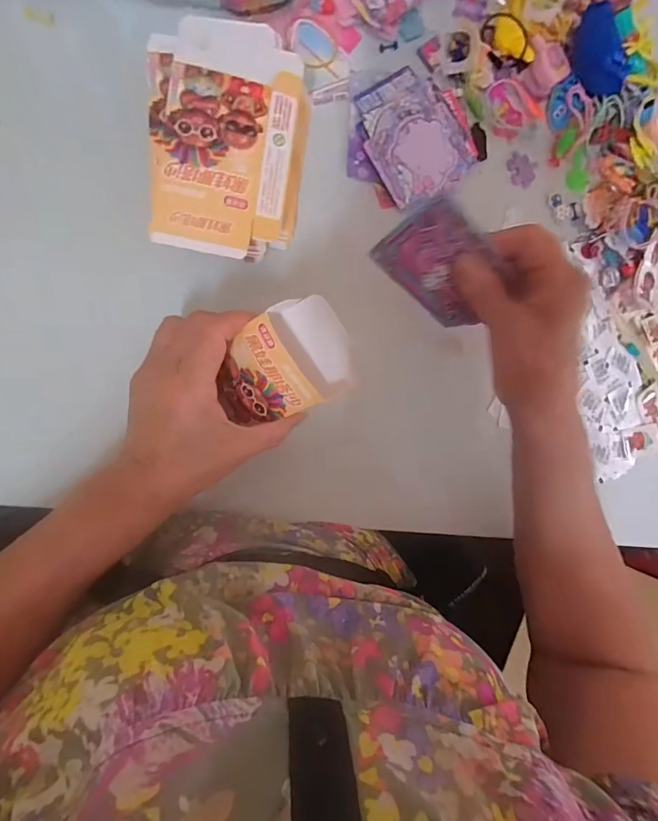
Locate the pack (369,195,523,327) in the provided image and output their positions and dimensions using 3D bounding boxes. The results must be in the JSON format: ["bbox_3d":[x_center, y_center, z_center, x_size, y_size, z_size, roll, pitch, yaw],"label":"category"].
[{"bbox_3d":[0.078,-0.093,0.279,0.089,0.008,0.059,37,130,-25],"label":"pack"}]

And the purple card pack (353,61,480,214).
[{"bbox_3d":[0.075,-0.235,0.358,0.095,0.008,0.103,-33,96,-11],"label":"purple card pack"}]

